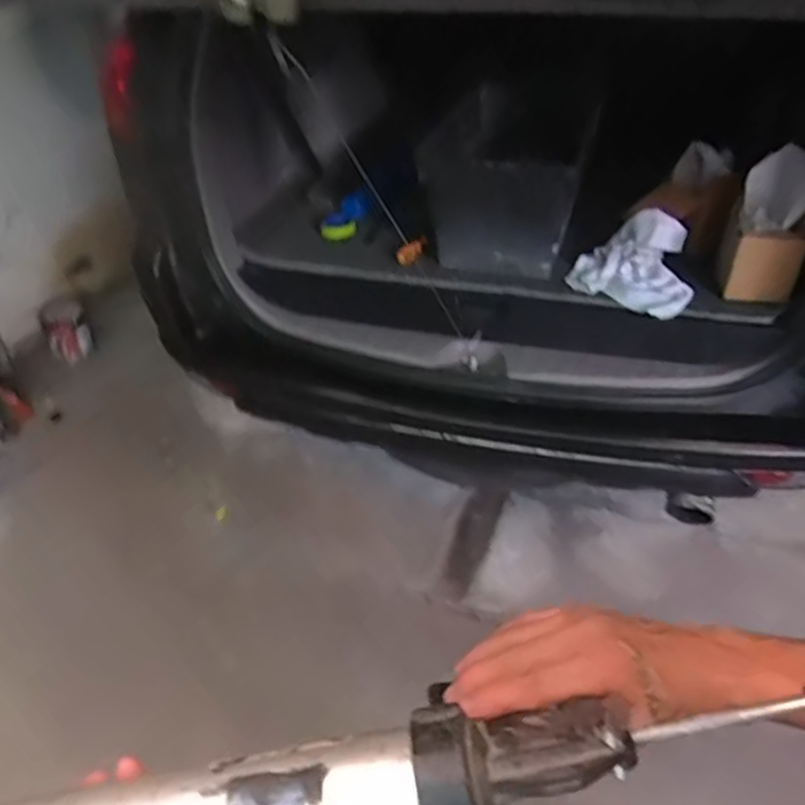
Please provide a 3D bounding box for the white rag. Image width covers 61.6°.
[{"bbox_3d":[0.454,-0.278,1.313,0.222,0.121,0.178,14,40,18],"label":"white rag"}]

